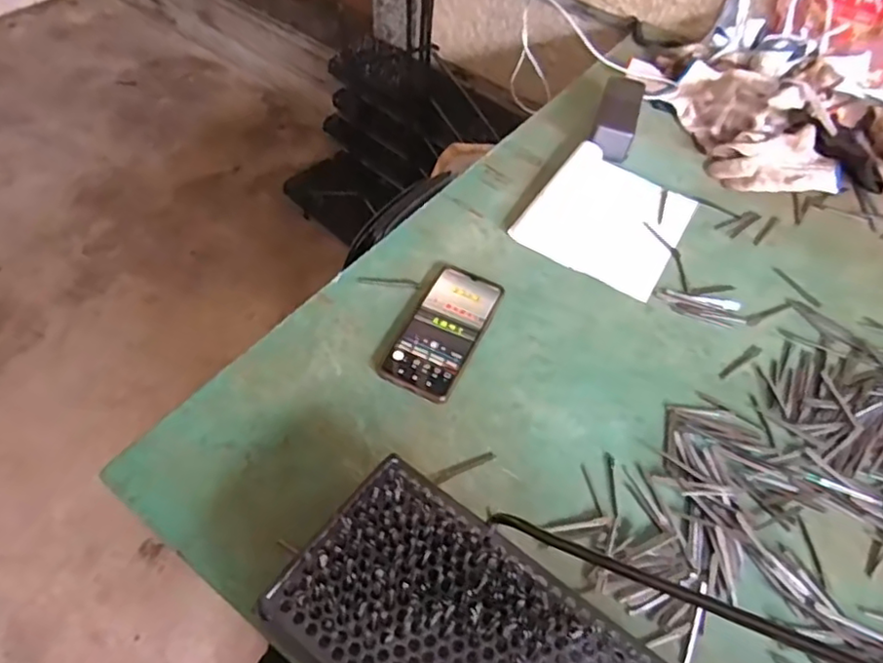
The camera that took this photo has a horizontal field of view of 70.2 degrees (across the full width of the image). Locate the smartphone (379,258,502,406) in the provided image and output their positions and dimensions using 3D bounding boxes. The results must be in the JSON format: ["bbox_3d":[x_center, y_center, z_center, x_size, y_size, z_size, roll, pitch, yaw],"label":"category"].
[{"bbox_3d":[0.004,-0.004,0.655,0.075,0.010,0.168,22,54,11],"label":"smartphone"}]

